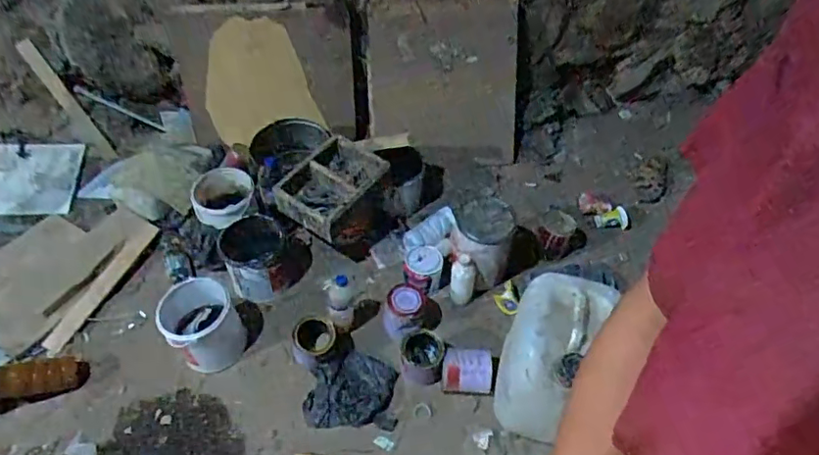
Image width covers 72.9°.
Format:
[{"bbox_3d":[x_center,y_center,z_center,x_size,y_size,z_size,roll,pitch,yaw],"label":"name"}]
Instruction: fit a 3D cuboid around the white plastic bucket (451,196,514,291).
[{"bbox_3d":[0.214,0.046,1.643,0.146,0.211,0.190,-7,48,-9],"label":"white plastic bucket"}]

